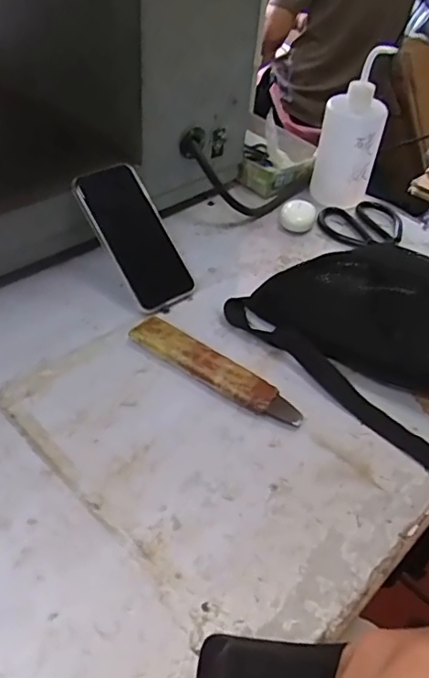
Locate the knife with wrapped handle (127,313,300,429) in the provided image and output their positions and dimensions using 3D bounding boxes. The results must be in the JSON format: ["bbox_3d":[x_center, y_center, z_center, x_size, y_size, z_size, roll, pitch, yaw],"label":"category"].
[{"bbox_3d":[0.000,0.030,0.528,0.184,0.019,0.034,29,48,22],"label":"knife with wrapped handle"}]

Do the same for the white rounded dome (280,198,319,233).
[{"bbox_3d":[0.113,-0.166,0.734,0.047,0.026,0.047,10,43,4],"label":"white rounded dome"}]

